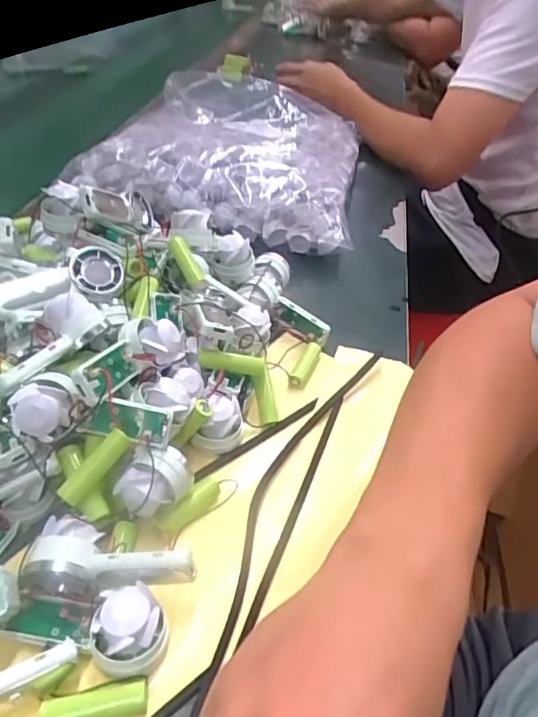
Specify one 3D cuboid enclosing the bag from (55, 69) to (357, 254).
[{"bbox_3d":[-0.036,-0.273,0.714,0.308,0.092,0.315,12,41,5],"label":"bag"}]

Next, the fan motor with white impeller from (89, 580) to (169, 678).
[{"bbox_3d":[-0.072,0.140,0.290,0.037,0.027,0.035,10,41,3],"label":"fan motor with white impeller"}]

